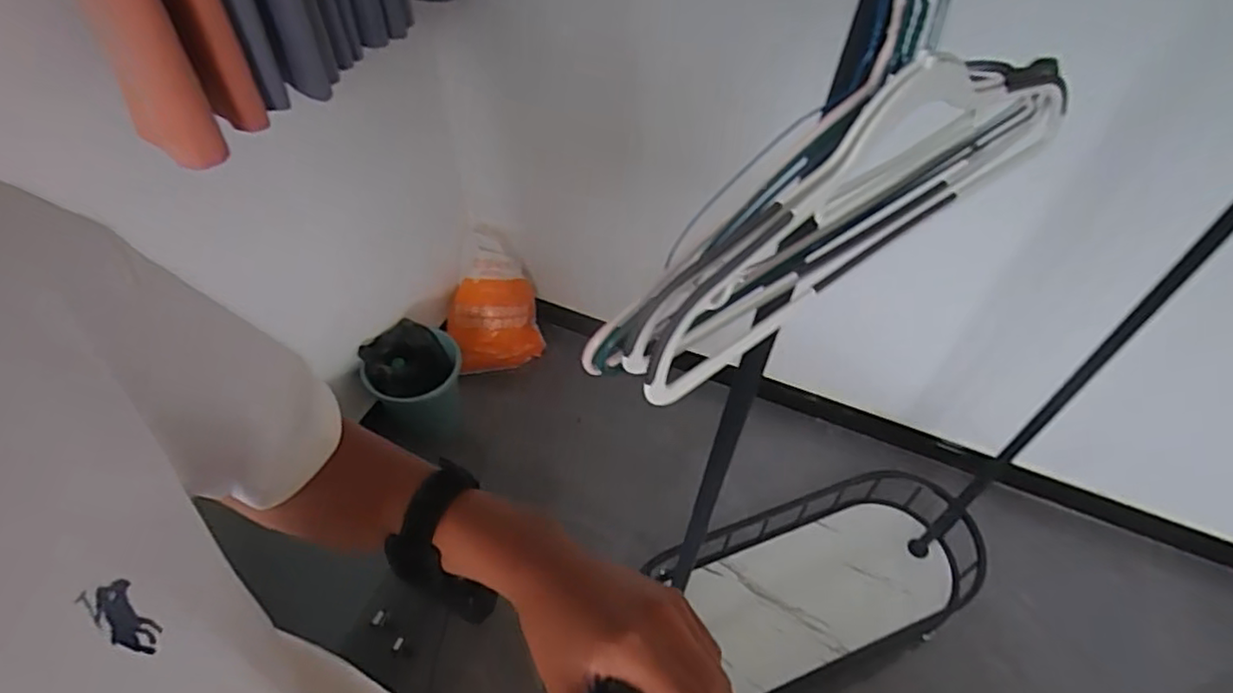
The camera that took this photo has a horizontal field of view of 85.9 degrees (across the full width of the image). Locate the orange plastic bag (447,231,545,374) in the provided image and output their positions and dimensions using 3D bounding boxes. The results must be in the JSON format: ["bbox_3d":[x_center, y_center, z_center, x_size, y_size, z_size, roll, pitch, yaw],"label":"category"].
[{"bbox_3d":[-0.331,-0.113,1.760,0.236,0.288,0.246,-8,51,-8],"label":"orange plastic bag"}]

